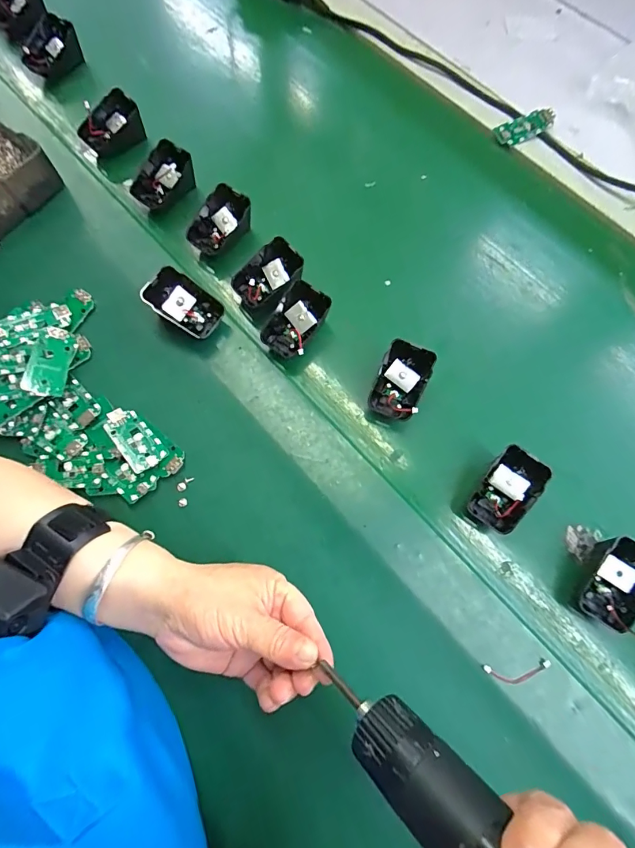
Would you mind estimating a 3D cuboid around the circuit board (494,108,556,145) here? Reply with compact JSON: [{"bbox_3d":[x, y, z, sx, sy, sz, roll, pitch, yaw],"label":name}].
[{"bbox_3d":[0.252,-0.358,0.509,0.070,0.004,0.030,-22,88,5],"label":"circuit board"}]

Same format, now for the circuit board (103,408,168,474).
[{"bbox_3d":[-0.164,0.013,0.378,0.032,0.008,0.064,-39,74,-10],"label":"circuit board"}]

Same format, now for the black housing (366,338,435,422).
[{"bbox_3d":[0.077,-0.037,0.390,0.045,0.040,0.064,22,72,7],"label":"black housing"}]

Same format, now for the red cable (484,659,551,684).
[{"bbox_3d":[0.157,0.194,0.329,0.052,0.005,0.014,-5,71,1],"label":"red cable"}]

